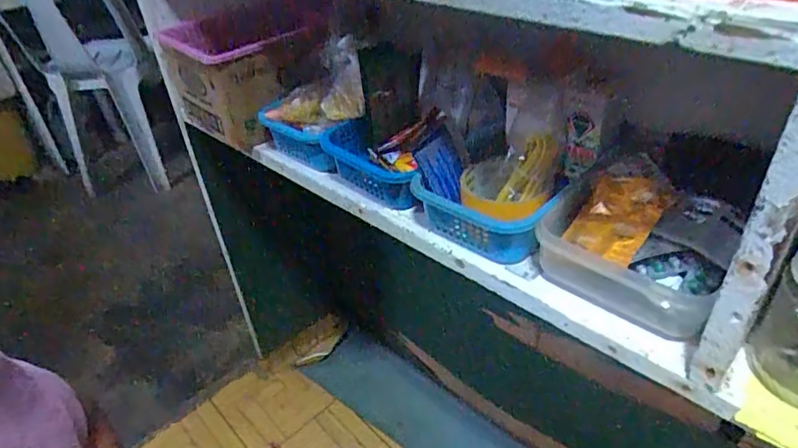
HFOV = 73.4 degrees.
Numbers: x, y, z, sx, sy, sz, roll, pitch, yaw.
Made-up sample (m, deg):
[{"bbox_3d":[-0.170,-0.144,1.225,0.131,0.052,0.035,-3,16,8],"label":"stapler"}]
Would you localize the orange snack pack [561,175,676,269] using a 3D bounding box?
[{"bbox_3d":[0.173,-0.006,0.426,0.063,0.031,0.091,21,44,32],"label":"orange snack pack"}]

